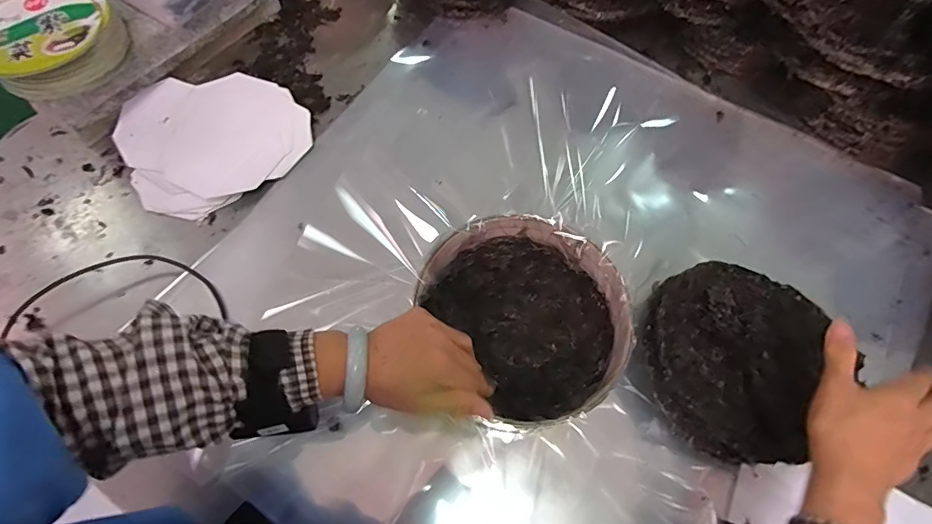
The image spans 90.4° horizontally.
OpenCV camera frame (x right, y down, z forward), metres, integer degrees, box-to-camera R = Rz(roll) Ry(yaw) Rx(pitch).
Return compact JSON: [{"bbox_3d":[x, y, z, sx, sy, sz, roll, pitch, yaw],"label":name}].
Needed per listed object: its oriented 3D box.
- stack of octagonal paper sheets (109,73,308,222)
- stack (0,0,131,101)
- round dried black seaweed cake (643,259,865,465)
[{"bbox_3d":[-0.325,-0.164,0.596,0.217,0.022,0.201,-31,71,-14],"label":"stack of octagonal paper sheets"},{"bbox_3d":[-0.475,-0.258,0.531,0.143,0.042,0.142,-34,72,-15],"label":"stack"},{"bbox_3d":[0.272,0.088,0.454,0.191,0.022,0.180,1,67,-2],"label":"round dried black seaweed cake"}]

